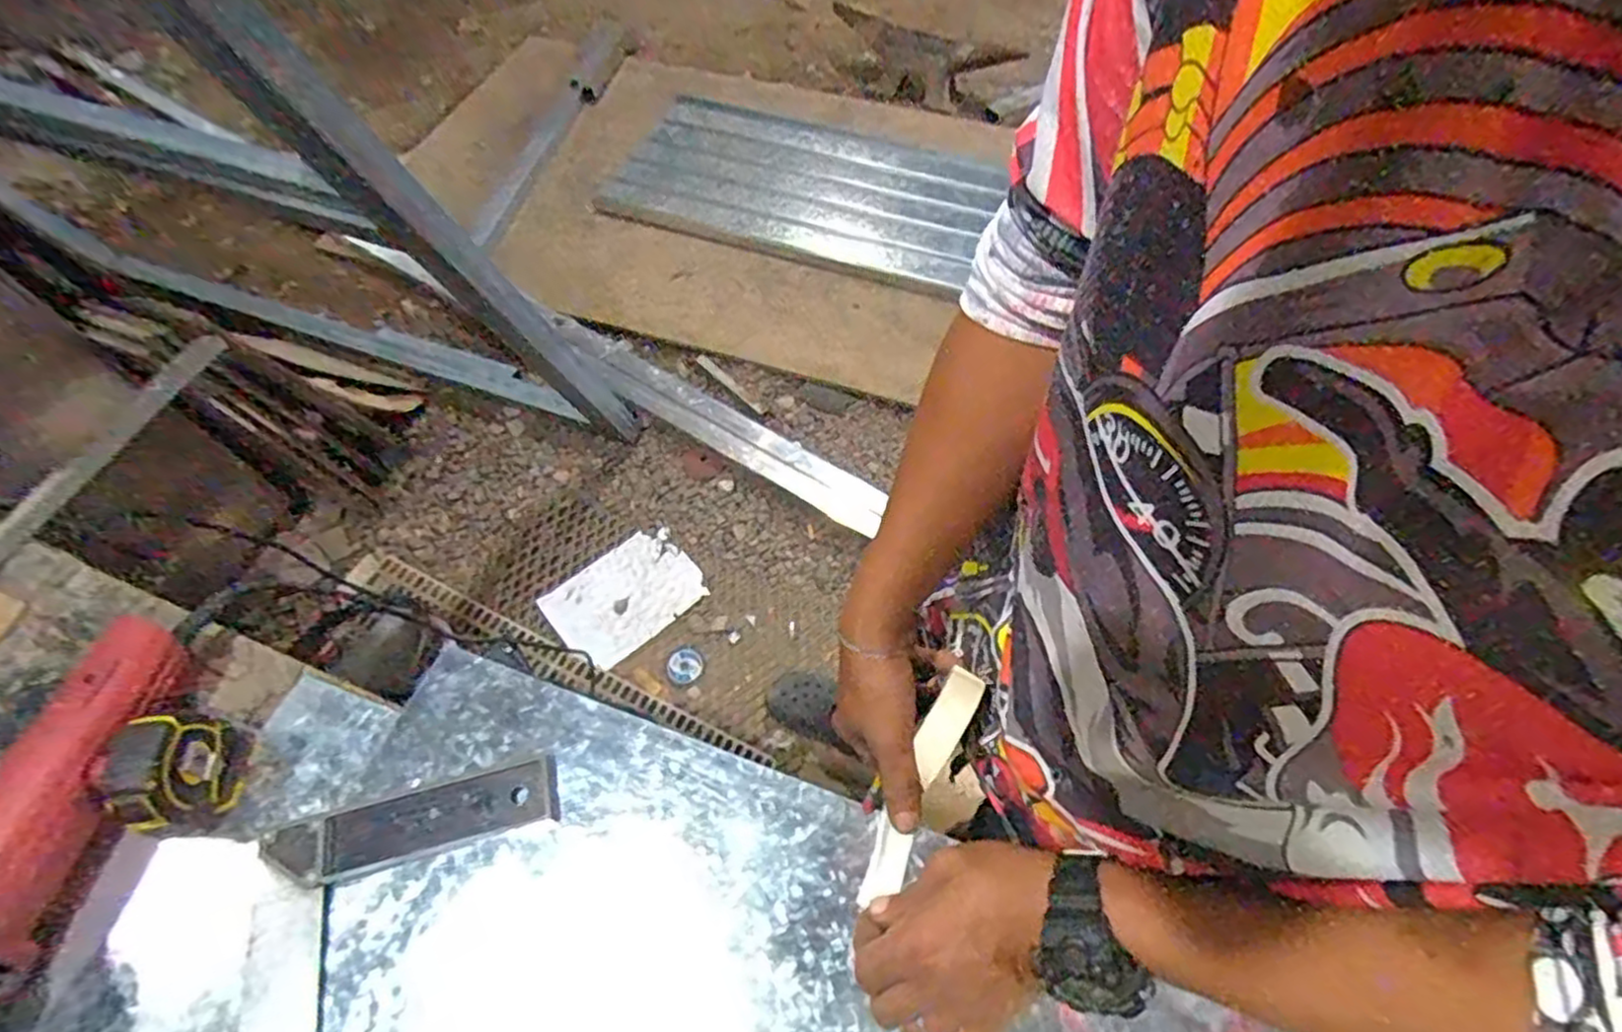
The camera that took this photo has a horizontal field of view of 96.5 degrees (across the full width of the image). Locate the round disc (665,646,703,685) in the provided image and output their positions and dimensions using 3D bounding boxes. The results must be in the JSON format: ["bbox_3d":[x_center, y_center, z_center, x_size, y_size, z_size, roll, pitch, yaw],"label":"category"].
[{"bbox_3d":[-0.251,0.296,1.435,0.069,0.009,0.075,0,59,0],"label":"round disc"}]

